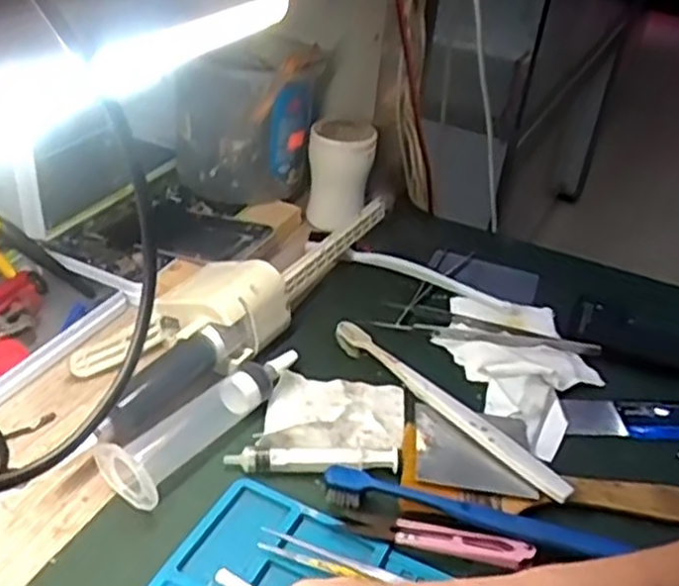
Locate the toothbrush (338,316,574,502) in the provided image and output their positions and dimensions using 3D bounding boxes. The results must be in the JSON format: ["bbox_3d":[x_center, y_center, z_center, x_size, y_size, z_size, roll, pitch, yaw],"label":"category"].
[{"bbox_3d":[0.062,0.067,0.467,0.015,0.013,0.184,-23,44,-36],"label":"toothbrush"}]

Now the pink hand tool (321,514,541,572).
[{"bbox_3d":[0.045,0.122,0.388,0.102,0.005,0.019,11,34,8],"label":"pink hand tool"}]

